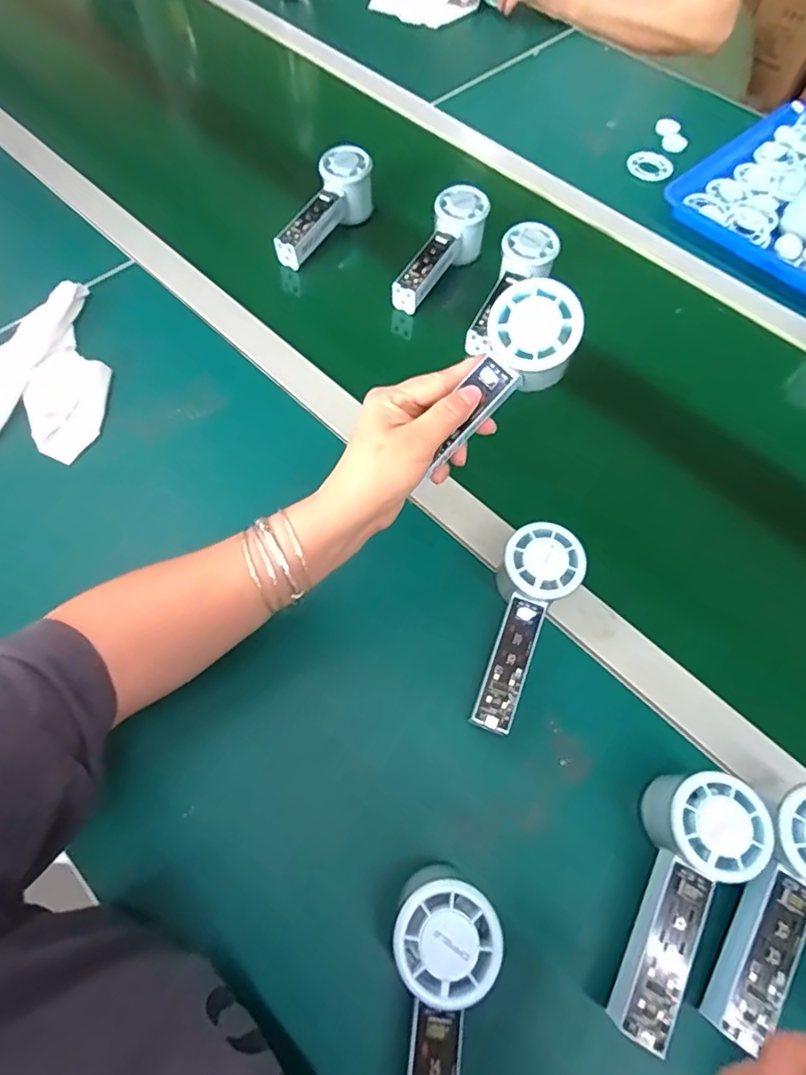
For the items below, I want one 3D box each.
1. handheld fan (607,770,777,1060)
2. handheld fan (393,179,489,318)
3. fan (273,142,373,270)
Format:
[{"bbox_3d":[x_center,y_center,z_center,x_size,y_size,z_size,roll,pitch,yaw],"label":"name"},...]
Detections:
[{"bbox_3d":[0.164,0.215,0.330,0.063,0.058,0.149,26,65,10],"label":"handheld fan"},{"bbox_3d":[0.038,-0.312,0.601,0.056,0.065,0.153,31,66,12],"label":"handheld fan"},{"bbox_3d":[-0.092,-0.368,0.635,0.055,0.056,0.151,33,82,13],"label":"fan"}]

